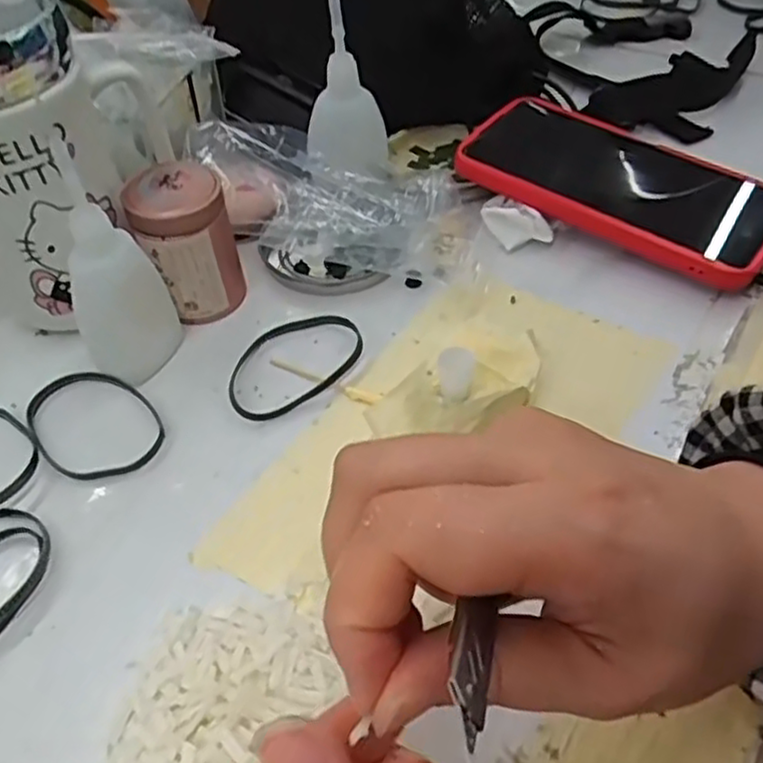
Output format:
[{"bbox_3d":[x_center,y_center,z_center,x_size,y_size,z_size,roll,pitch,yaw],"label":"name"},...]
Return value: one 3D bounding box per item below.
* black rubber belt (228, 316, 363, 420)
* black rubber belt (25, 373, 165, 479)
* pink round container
[{"bbox_3d":[-0.041,-0.010,0.338,0.071,0.005,0.045,-29,54,-22],"label":"black rubber belt"},{"bbox_3d":[-0.127,0.017,0.318,0.049,0.004,0.067,-34,56,-26],"label":"black rubber belt"},{"bbox_3d":[-0.094,-0.065,0.349,0.045,0.067,0.037,-18,51,-14],"label":"pink round container"}]

